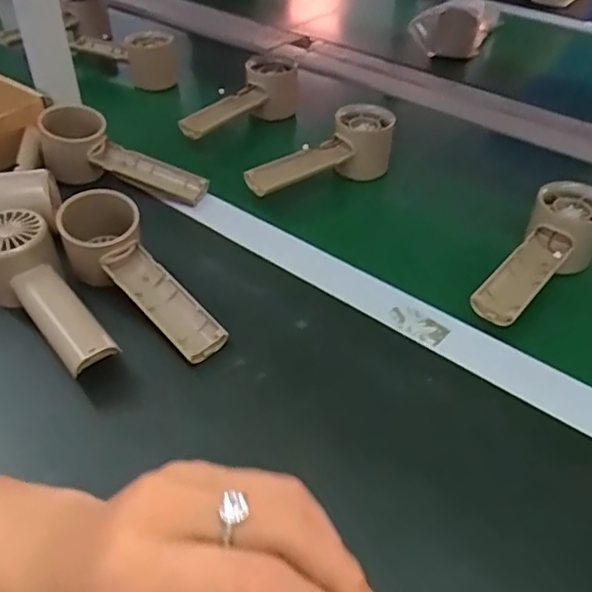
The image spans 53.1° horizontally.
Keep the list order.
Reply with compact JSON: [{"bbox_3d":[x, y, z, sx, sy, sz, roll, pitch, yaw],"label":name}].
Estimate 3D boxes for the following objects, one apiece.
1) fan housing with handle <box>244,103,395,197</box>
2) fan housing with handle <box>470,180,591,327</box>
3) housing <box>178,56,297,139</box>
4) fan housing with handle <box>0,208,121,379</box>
[{"bbox_3d":[0.021,-0.128,0.574,0.158,0.068,0.052,-24,49,-24],"label":"fan housing with handle"},{"bbox_3d":[0.190,-0.027,0.454,0.054,0.053,0.153,28,50,25],"label":"fan housing with handle"},{"bbox_3d":[-0.058,-0.205,0.659,0.056,0.067,0.154,28,50,25],"label":"housing"},{"bbox_3d":[-0.180,-0.002,0.414,0.053,0.044,0.147,-26,50,-25],"label":"fan housing with handle"}]

